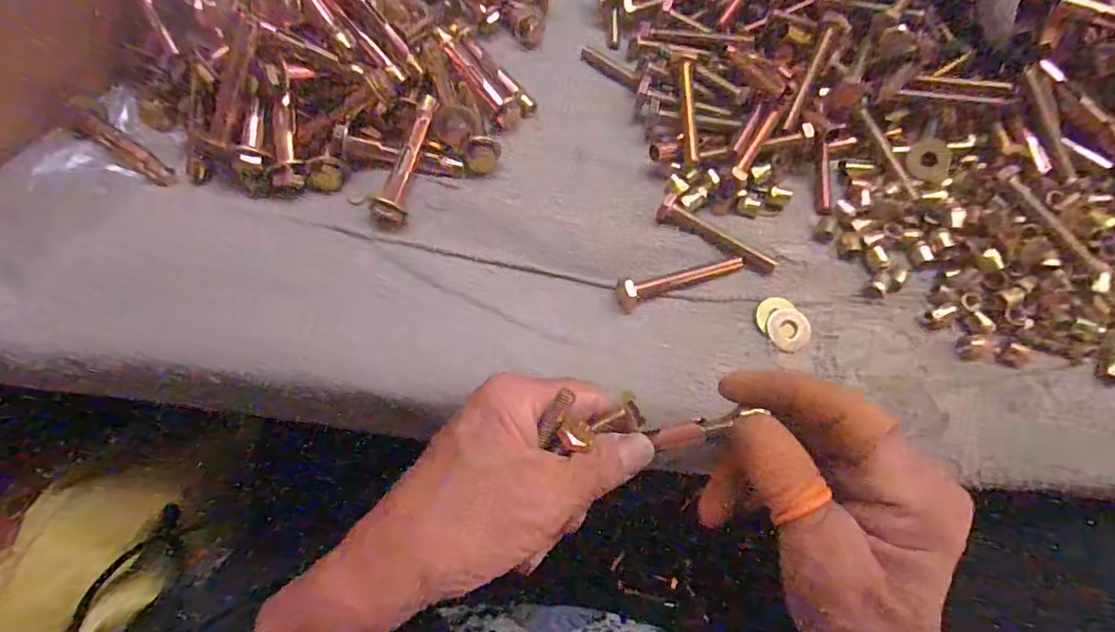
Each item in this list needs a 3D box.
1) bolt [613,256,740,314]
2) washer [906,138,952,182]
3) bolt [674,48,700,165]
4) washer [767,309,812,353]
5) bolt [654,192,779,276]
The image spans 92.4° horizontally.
[{"bbox_3d":[0.059,-0.018,0.254,0.065,0.011,0.015,-15,67,-5],"label":"bolt"},{"bbox_3d":[0.193,-0.081,0.277,0.020,0.004,0.022,-2,83,15],"label":"washer"},{"bbox_3d":[0.067,-0.109,0.276,0.012,0.017,0.061,0,66,2],"label":"bolt"},{"bbox_3d":[0.110,0.007,0.252,0.021,0.004,0.021,14,67,8],"label":"washer"},{"bbox_3d":[0.080,-0.041,0.266,0.063,0.010,0.015,28,70,13],"label":"bolt"}]

